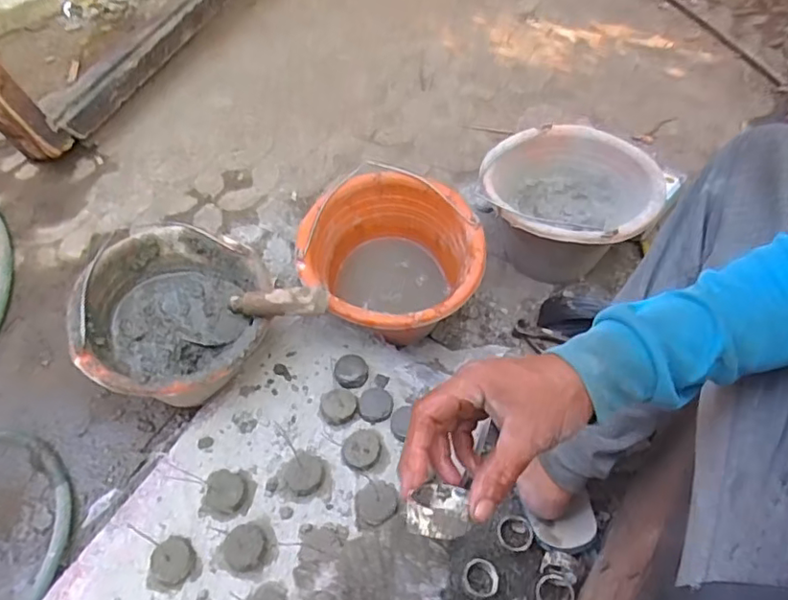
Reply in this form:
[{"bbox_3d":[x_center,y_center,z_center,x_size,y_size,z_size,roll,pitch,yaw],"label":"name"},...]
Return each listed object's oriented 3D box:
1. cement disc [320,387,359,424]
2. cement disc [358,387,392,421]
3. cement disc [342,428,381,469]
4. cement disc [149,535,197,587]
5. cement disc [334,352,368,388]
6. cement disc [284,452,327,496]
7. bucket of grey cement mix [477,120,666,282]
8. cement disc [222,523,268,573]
[{"bbox_3d":[-0.071,0.136,0.747,0.043,0.024,0.046,-1,54,1],"label":"cement disc"},{"bbox_3d":[-0.023,0.136,0.747,0.041,0.014,0.044,-1,54,1],"label":"cement disc"},{"bbox_3d":[-0.039,0.181,0.713,0.046,0.020,0.051,11,55,9],"label":"cement disc"},{"bbox_3d":[-0.241,0.285,0.635,0.041,0.022,0.047,29,59,20],"label":"cement disc"},{"bbox_3d":[-0.057,0.094,0.772,0.043,0.015,0.050,-7,54,-4],"label":"cement disc"},{"bbox_3d":[-0.108,0.206,0.696,0.049,0.022,0.052,-1,54,1],"label":"cement disc"},{"bbox_3d":[0.265,-0.133,0.931,0.254,0.174,0.228,16,55,9],"label":"bucket of grey cement mix"},{"bbox_3d":[-0.166,0.273,0.646,0.046,0.023,0.050,-1,54,1],"label":"cement disc"}]

